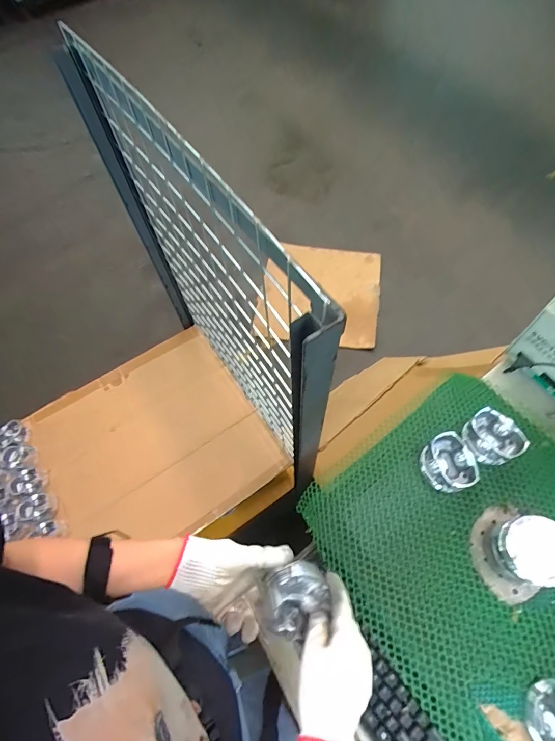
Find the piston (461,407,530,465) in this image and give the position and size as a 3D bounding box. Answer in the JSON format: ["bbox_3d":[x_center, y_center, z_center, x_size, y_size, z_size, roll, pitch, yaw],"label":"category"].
[{"bbox_3d":[0.348,0.111,0.590,0.069,0.049,0.083,-31,65,-12],"label":"piston"}]

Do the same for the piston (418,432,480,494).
[{"bbox_3d":[0.274,0.149,0.578,0.073,0.051,0.084,-17,63,-5],"label":"piston"}]

